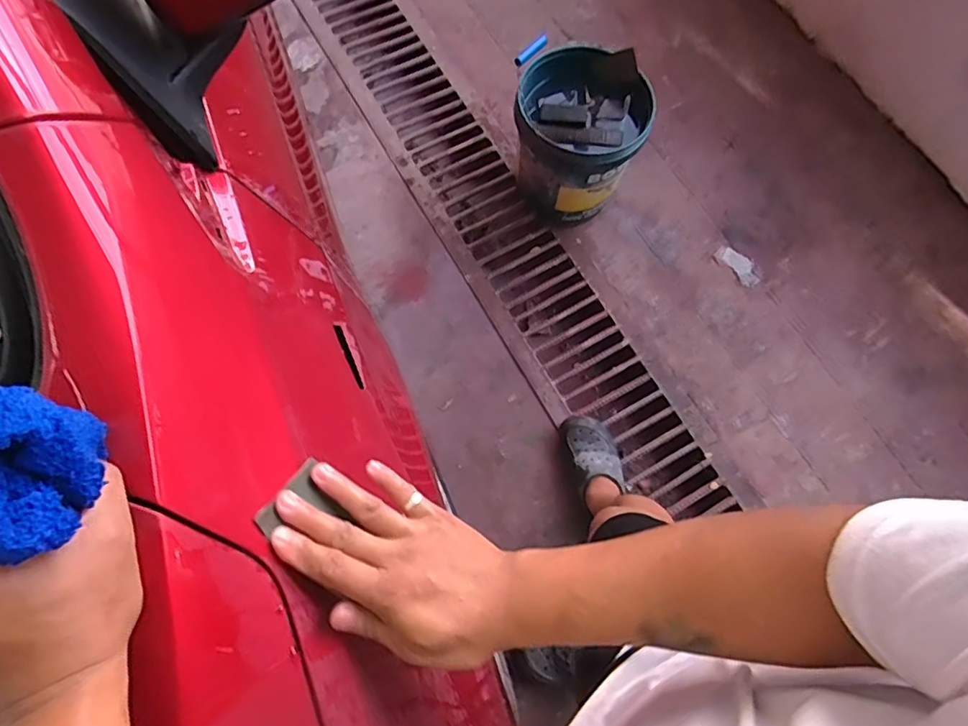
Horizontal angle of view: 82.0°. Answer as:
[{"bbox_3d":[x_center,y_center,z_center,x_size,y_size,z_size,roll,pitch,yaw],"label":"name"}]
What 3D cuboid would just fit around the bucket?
[{"bbox_3d":[0.238,-0.564,1.399,0.302,0.273,0.332,25,76,8],"label":"bucket"}]

